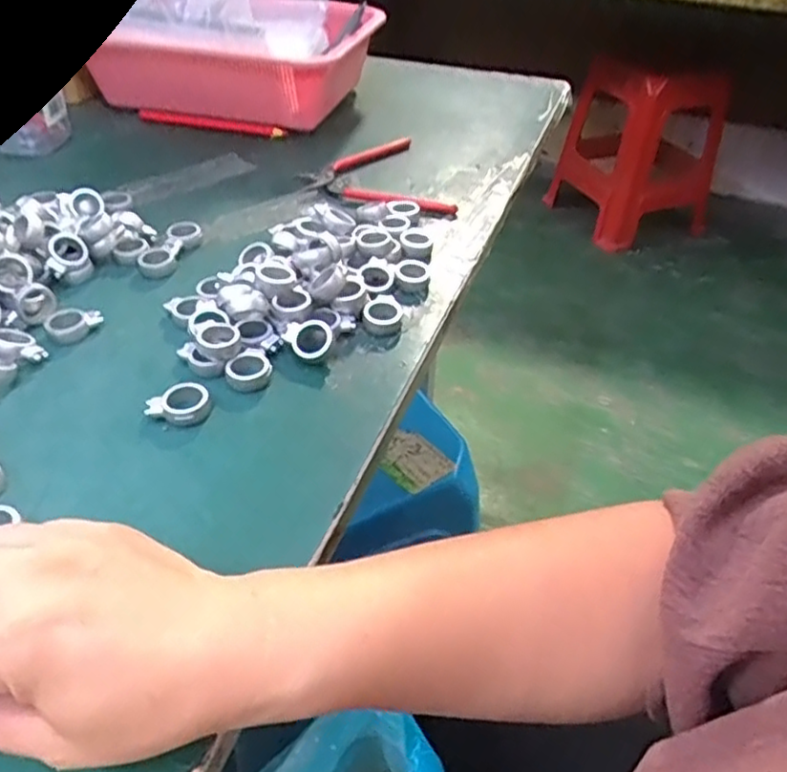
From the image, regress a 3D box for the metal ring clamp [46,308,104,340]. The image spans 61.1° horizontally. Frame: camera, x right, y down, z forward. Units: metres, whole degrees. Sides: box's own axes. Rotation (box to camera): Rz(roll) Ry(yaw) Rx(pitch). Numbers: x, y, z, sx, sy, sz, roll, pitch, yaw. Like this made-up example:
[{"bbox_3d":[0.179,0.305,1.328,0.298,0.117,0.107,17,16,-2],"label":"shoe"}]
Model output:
[{"bbox_3d":[-0.205,-0.040,0.429,0.032,0.014,0.017,-29,50,-30],"label":"metal ring clamp"}]

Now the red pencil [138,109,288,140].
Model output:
[{"bbox_3d":[-0.189,-0.272,0.689,0.162,0.011,0.008,11,42,10],"label":"red pencil"}]

